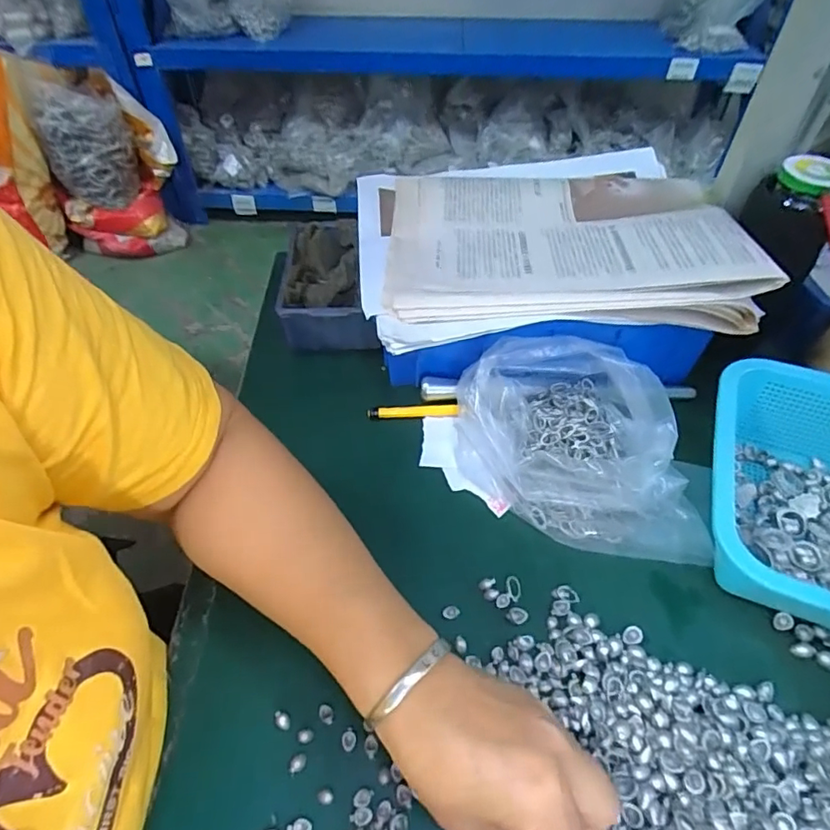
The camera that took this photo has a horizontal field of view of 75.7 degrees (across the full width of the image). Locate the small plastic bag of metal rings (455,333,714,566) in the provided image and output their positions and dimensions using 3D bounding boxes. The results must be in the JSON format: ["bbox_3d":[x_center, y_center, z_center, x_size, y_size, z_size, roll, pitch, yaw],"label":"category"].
[{"bbox_3d":[0.125,0.021,0.398,0.180,0.070,0.152,-2,49,0],"label":"small plastic bag of metal rings"}]

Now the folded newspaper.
[{"bbox_3d":[0.110,-0.153,0.456,0.295,0.036,0.210,0,49,-1],"label":"folded newspaper"}]

